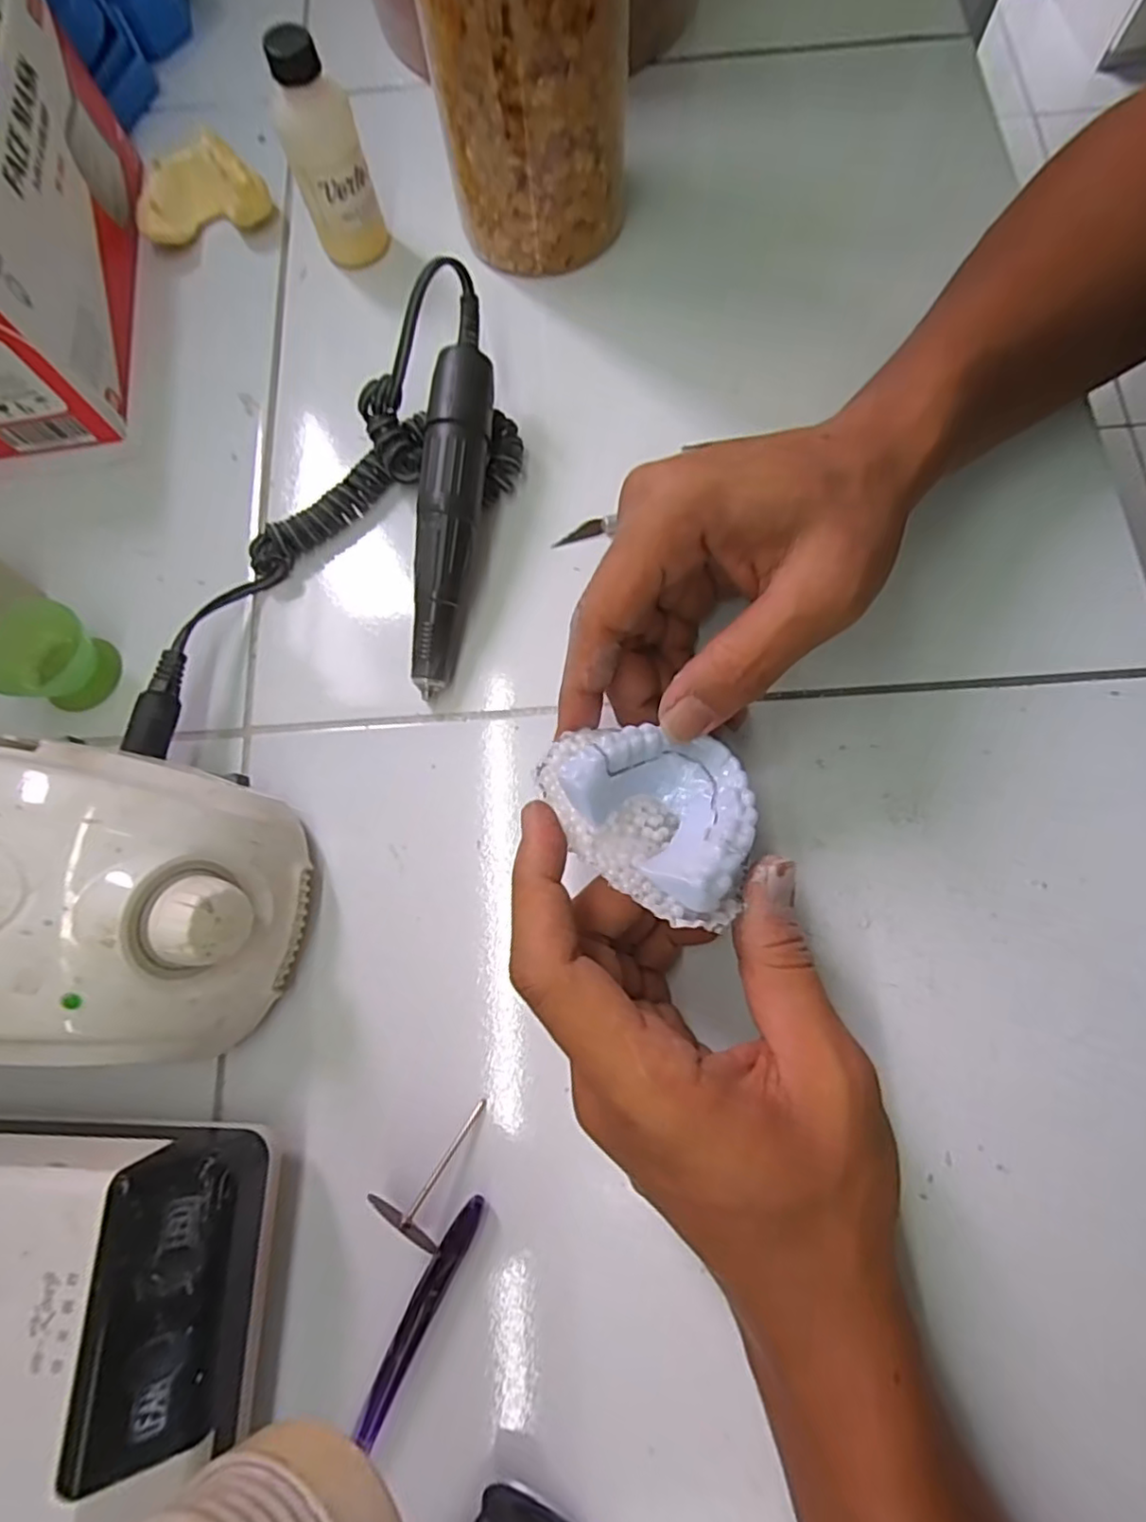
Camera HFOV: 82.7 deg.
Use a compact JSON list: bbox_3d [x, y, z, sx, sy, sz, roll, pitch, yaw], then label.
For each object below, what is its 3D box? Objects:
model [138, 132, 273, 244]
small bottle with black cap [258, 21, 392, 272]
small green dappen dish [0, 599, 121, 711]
[{"bbox_3d":[-0.201,-0.310,0.356,0.066,0.027,0.047,-13,75,-2],"label":"model"},{"bbox_3d":[-0.117,-0.288,0.317,0.028,0.088,0.028,26,77,9],"label":"small bottle with black cap"},{"bbox_3d":[-0.229,-0.045,0.286,0.043,0.028,0.042,-1,75,2],"label":"small green dappen dish"}]

